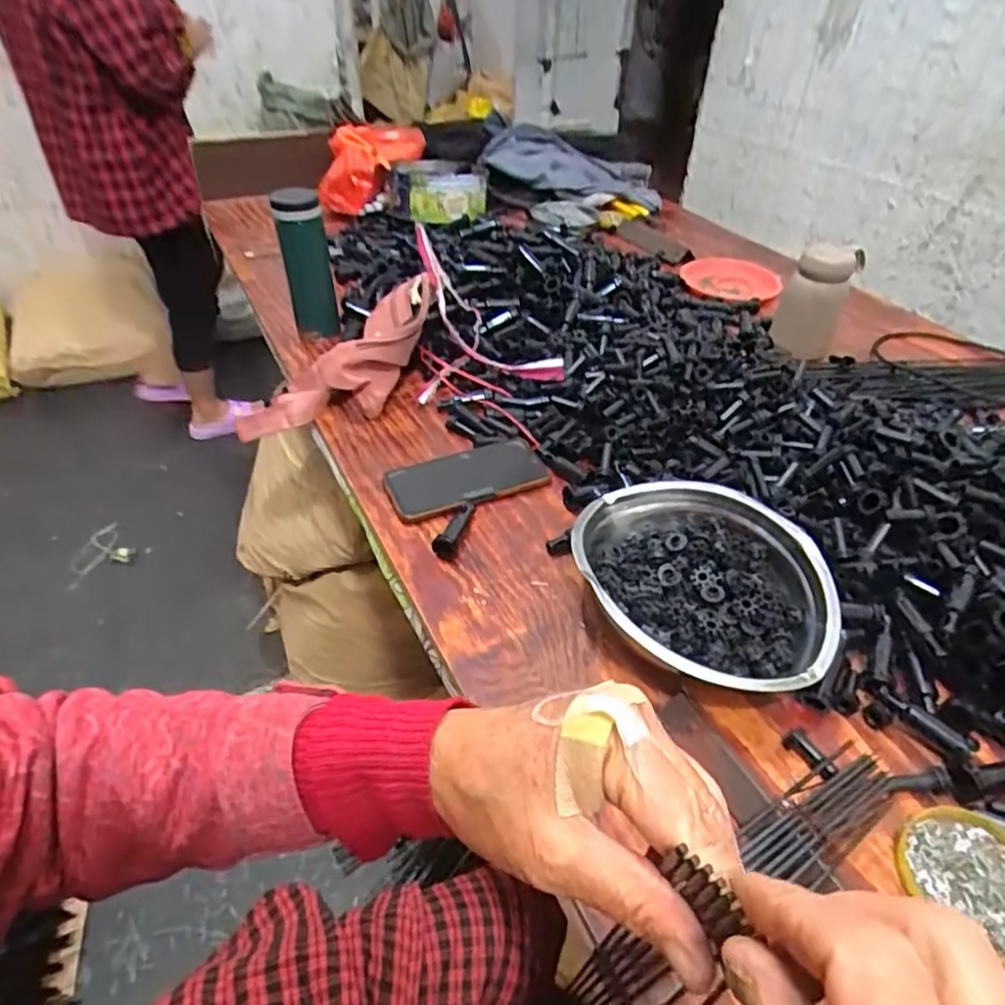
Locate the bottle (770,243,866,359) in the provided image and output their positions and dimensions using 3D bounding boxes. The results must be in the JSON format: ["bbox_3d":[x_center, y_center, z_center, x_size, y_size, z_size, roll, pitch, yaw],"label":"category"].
[{"bbox_3d":[0.413,-0.260,0.862,0.079,0.156,0.062,20,45,19],"label":"bottle"}]

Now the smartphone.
[{"bbox_3d":[-0.036,-0.025,0.678,0.167,0.011,0.082,-18,46,-21],"label":"smartphone"}]

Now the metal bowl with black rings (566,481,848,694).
[{"bbox_3d":[0.157,0.070,0.529,0.191,0.064,0.214,-2,42,-4],"label":"metal bowl with black rings"}]

